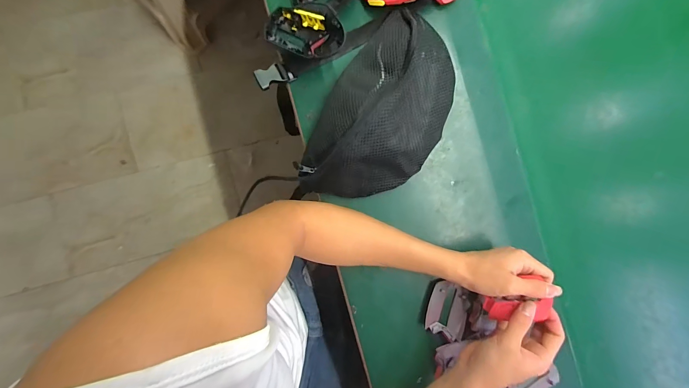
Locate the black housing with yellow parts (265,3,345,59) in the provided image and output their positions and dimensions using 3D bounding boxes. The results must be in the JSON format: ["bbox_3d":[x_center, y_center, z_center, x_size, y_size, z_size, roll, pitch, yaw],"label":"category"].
[{"bbox_3d":[-0.056,-0.227,0.442,0.106,0.046,0.067,-1,89,-4],"label":"black housing with yellow parts"}]

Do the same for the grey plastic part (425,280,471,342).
[{"bbox_3d":[0.150,0.166,0.454,0.061,0.016,0.072,19,88,-4],"label":"grey plastic part"}]

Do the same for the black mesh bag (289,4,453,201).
[{"bbox_3d":[0.059,-0.109,0.424,0.152,0.071,0.279,27,87,-4],"label":"black mesh bag"}]

